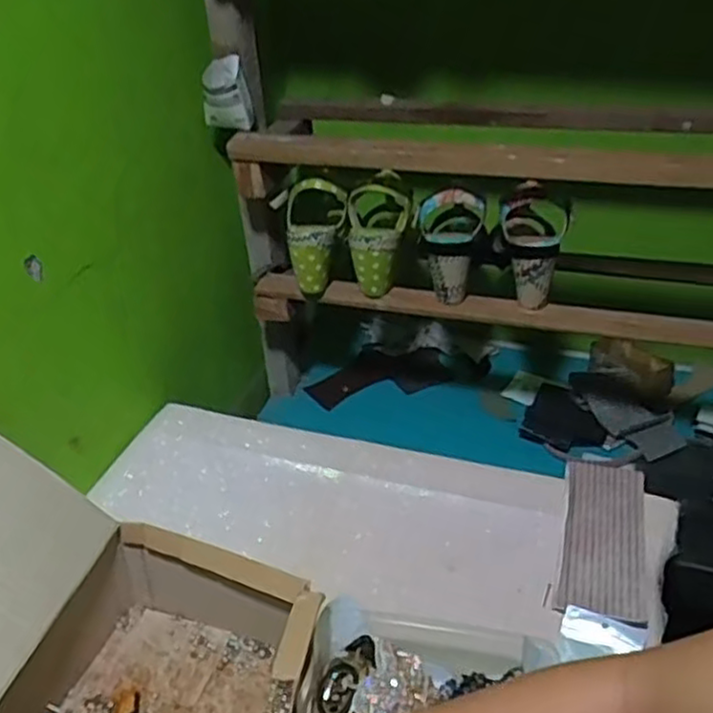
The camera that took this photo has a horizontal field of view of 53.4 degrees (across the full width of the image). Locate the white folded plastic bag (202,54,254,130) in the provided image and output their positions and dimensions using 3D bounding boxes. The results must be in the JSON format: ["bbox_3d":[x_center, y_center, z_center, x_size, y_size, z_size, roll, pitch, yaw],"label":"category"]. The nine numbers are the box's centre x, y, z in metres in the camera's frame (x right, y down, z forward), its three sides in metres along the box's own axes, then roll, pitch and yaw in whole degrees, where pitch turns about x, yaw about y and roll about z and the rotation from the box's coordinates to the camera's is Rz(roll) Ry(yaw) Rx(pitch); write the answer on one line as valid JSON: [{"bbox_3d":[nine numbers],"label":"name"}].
[{"bbox_3d":[-0.158,-0.318,0.862,0.059,0.076,0.042,-7,34,-6],"label":"white folded plastic bag"}]

